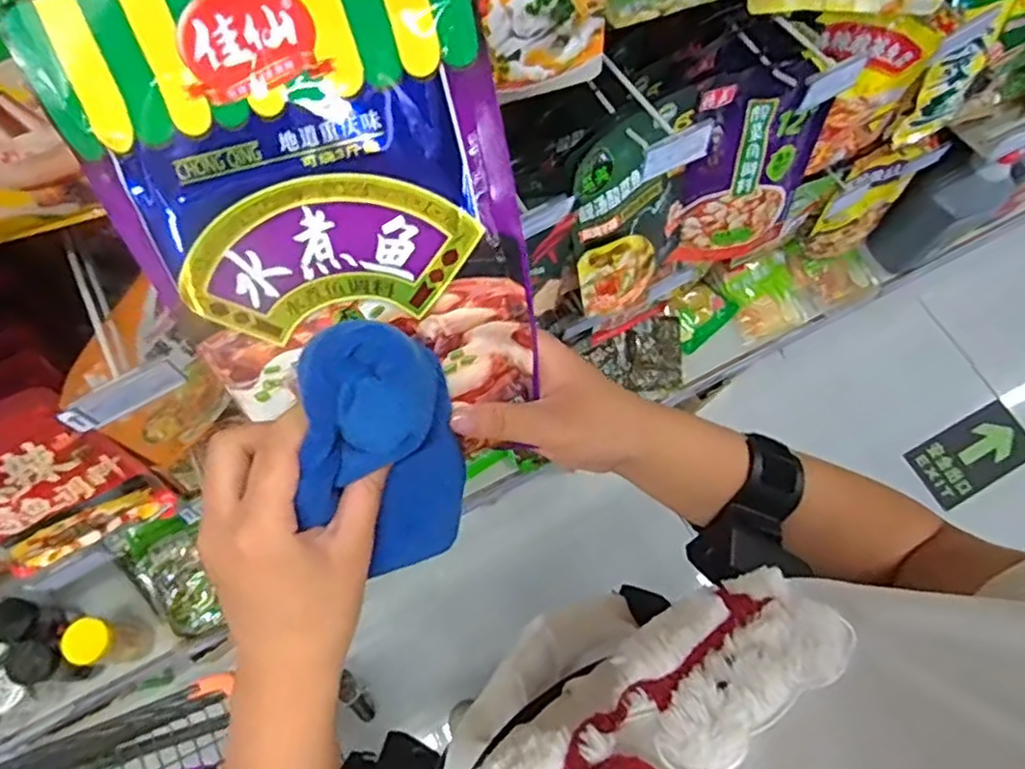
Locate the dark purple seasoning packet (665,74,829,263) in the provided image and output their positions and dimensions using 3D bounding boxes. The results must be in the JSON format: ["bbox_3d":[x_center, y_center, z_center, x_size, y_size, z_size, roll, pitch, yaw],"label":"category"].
[{"bbox_3d":[0.305,-0.276,0.907,0.202,0.297,0.029,-17,53,-5],"label":"dark purple seasoning packet"}]

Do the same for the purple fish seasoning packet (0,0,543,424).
[{"bbox_3d":[-0.088,-0.076,0.309,0.178,0.208,0.016,-12,27,5],"label":"purple fish seasoning packet"}]

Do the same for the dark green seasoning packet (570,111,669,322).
[{"bbox_3d":[0.141,-0.195,0.838,0.147,0.260,0.028,-37,54,-10],"label":"dark green seasoning packet"}]

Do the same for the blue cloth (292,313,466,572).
[{"bbox_3d":[-0.059,0.038,0.324,0.074,0.136,0.032,-20,37,-10],"label":"blue cloth"}]

